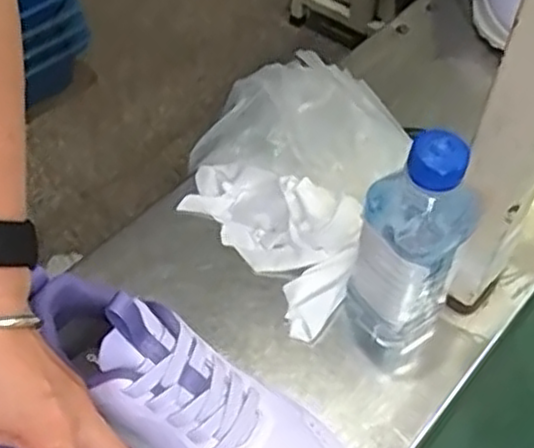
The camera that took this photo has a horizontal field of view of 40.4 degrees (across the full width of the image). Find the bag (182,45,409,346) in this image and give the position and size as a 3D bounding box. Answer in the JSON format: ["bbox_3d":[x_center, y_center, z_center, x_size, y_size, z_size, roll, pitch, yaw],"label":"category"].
[{"bbox_3d":[0.011,-0.042,0.560,0.197,0.065,0.215,23,54,16],"label":"bag"}]

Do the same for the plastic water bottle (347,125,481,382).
[{"bbox_3d":[0.085,0.021,0.446,0.062,0.162,0.053,17,53,12],"label":"plastic water bottle"}]

